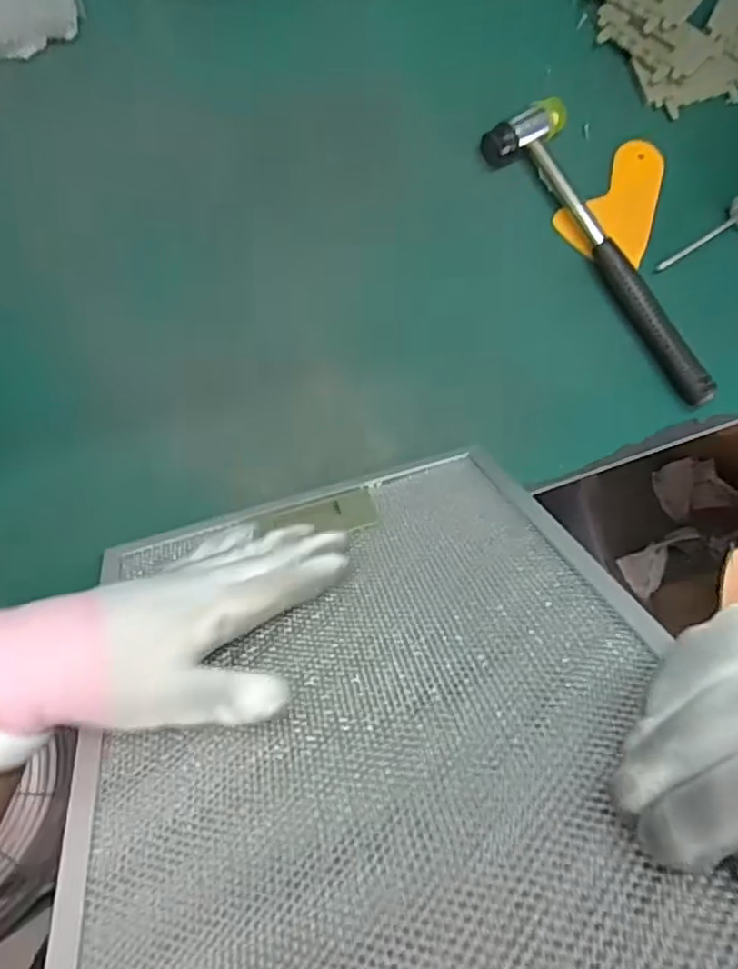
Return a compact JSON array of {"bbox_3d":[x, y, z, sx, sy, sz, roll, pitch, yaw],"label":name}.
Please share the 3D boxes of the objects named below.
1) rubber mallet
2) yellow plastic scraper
[{"bbox_3d":[0.176,-0.167,0.475,0.056,0.022,0.241,-37,89,-7],"label":"rubber mallet"},{"bbox_3d":[0.190,-0.203,0.489,0.067,0.011,0.104,43,79,0],"label":"yellow plastic scraper"}]

